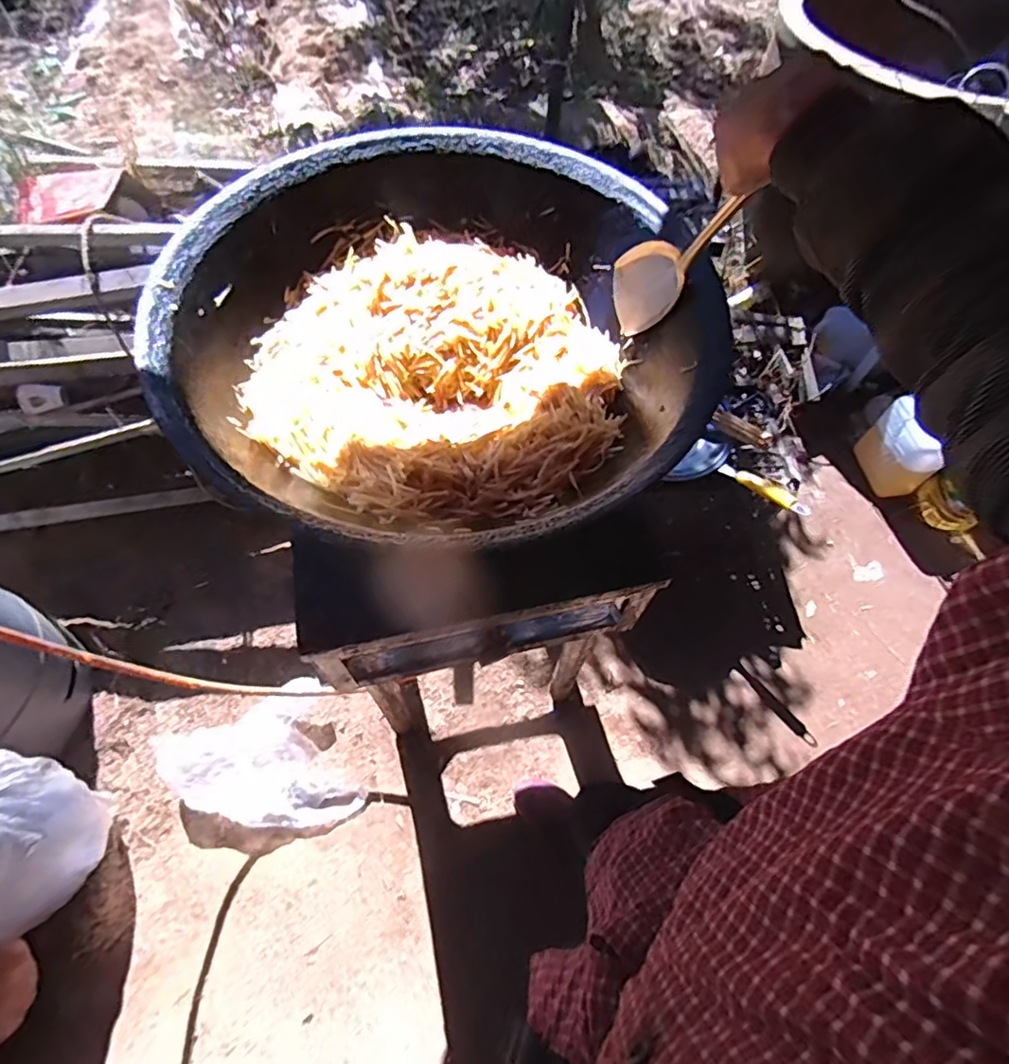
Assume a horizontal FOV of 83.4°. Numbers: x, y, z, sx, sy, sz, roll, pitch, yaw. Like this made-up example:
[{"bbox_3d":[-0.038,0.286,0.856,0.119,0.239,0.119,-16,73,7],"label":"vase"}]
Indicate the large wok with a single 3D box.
[{"bbox_3d":[-0.069,-0.223,0.672,0.590,0.167,0.587,1,61,-2],"label":"large wok"}]

